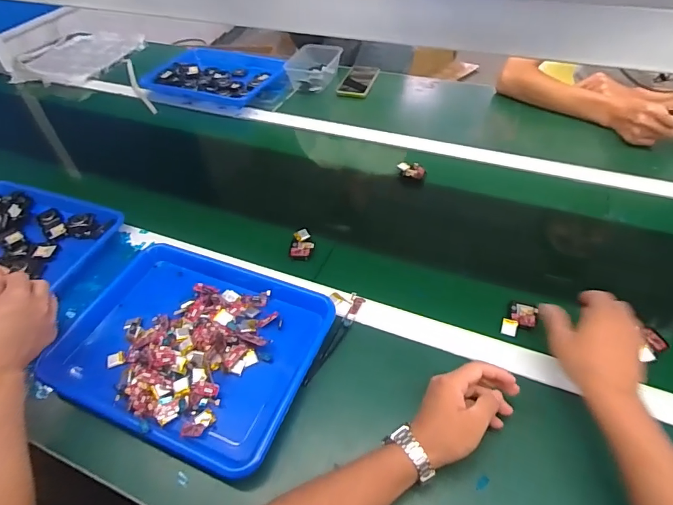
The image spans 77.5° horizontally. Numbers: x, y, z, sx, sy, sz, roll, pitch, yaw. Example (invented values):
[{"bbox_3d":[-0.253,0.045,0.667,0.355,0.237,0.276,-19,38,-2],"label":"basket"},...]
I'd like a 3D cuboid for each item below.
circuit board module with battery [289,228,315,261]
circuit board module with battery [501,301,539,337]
[{"bbox_3d":[-0.056,-0.013,0.697,0.035,0.007,0.060,11,57,-3],"label":"circuit board module with battery"},{"bbox_3d":[0.253,0.093,0.578,0.039,0.006,0.061,20,52,23],"label":"circuit board module with battery"}]

